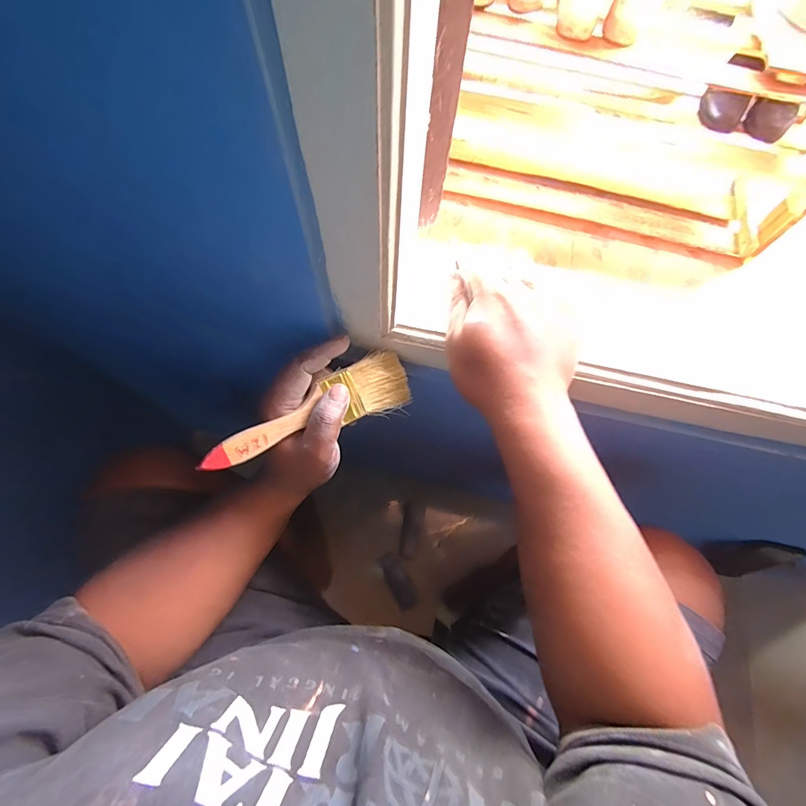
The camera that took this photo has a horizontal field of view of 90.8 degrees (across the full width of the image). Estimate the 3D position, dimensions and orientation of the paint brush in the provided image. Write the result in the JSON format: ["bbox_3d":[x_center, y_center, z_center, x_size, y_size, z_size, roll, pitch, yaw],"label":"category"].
[{"bbox_3d":[-0.070,0.014,0.322,0.168,0.016,0.049,-32,105,-21],"label":"paint brush"}]

